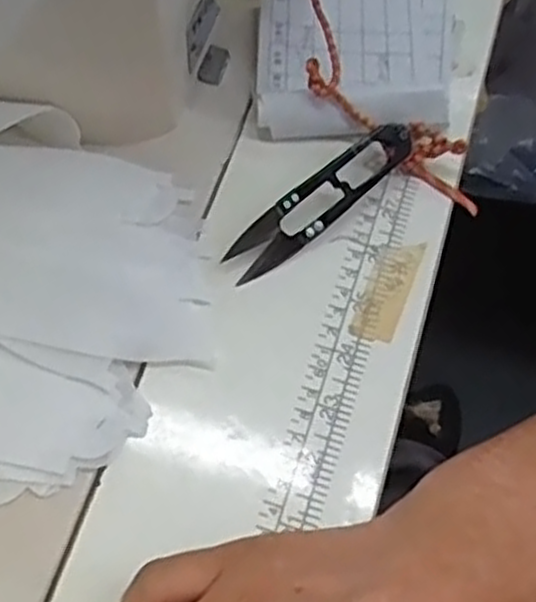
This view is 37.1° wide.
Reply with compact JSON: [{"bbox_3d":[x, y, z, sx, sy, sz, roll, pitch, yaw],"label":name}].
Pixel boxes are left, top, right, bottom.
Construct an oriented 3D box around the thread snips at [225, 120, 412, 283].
[{"bbox_3d":[0.024,-0.046,0.356,0.099,0.018,0.021,-38,71,-18],"label":"thread snips"}]

